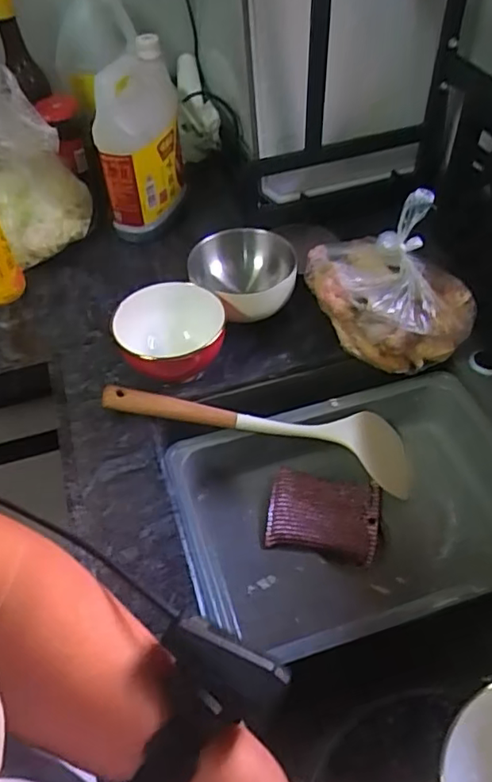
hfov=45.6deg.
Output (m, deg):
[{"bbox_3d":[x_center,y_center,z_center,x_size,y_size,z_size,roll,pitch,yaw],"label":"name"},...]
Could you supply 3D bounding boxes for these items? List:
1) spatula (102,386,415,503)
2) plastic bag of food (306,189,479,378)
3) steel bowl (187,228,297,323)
[{"bbox_3d":[0.025,0.044,0.650,0.357,0.050,0.069,12,48,-12],"label":"spatula"},{"bbox_3d":[0.166,-0.126,0.664,0.191,0.148,0.129,7,50,8],"label":"plastic bag of food"},{"bbox_3d":[0.000,-0.132,0.730,0.123,0.078,0.126,-1,49,1],"label":"steel bowl"}]

